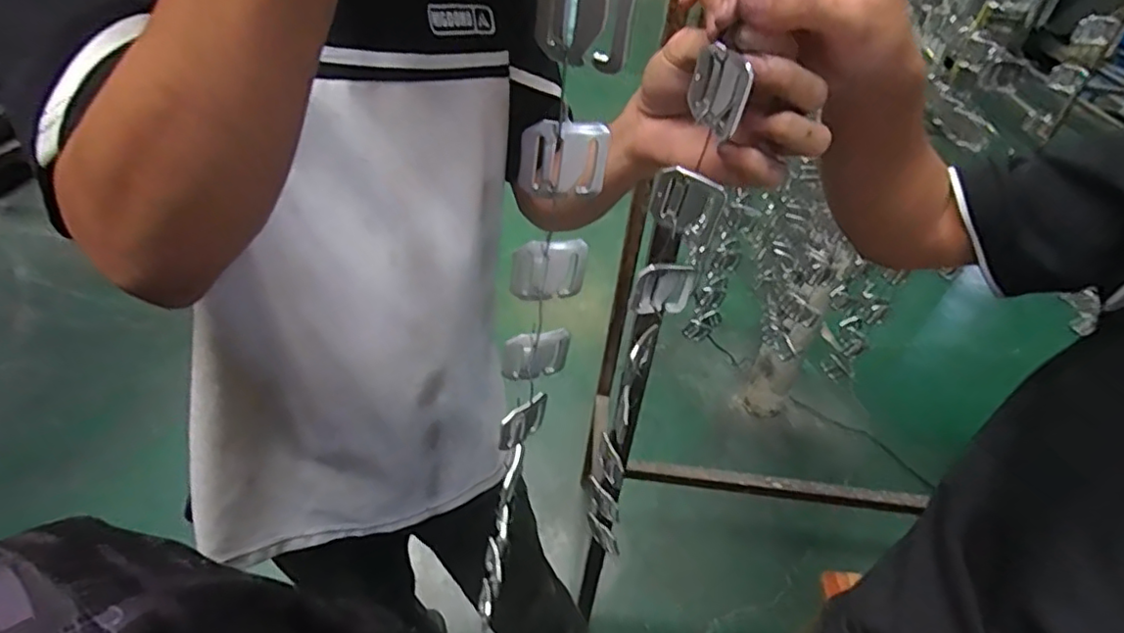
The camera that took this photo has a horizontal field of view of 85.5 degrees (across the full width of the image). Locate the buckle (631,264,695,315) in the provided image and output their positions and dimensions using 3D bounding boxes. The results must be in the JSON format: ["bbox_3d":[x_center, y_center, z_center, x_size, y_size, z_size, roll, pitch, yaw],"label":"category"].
[{"bbox_3d":[0.065,-0.018,0.392,0.038,0.038,0.007,-7,42,-14],"label":"buckle"}]

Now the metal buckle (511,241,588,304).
[{"bbox_3d":[-0.007,-0.025,0.329,0.043,0.037,0.006,-9,43,-17],"label":"metal buckle"}]

